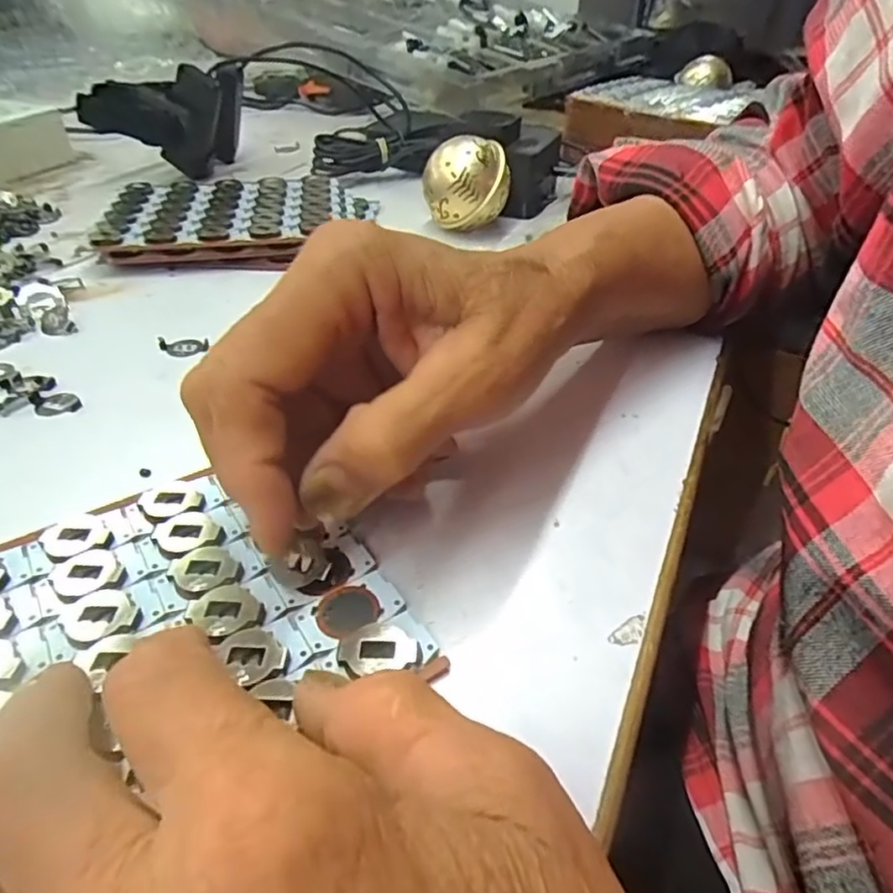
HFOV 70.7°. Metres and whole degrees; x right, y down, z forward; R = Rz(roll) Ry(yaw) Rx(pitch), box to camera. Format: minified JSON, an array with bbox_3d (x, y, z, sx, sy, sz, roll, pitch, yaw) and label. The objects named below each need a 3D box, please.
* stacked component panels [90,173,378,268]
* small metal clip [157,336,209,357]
[{"bbox_3d":[-0.133,-0.149,0.412,0.162,0.022,0.113,-3,40,-6],"label":"stacked component panels"},{"bbox_3d":[-0.127,-0.049,0.303,0.018,0.004,0.017,1,40,-1],"label":"small metal clip"}]

